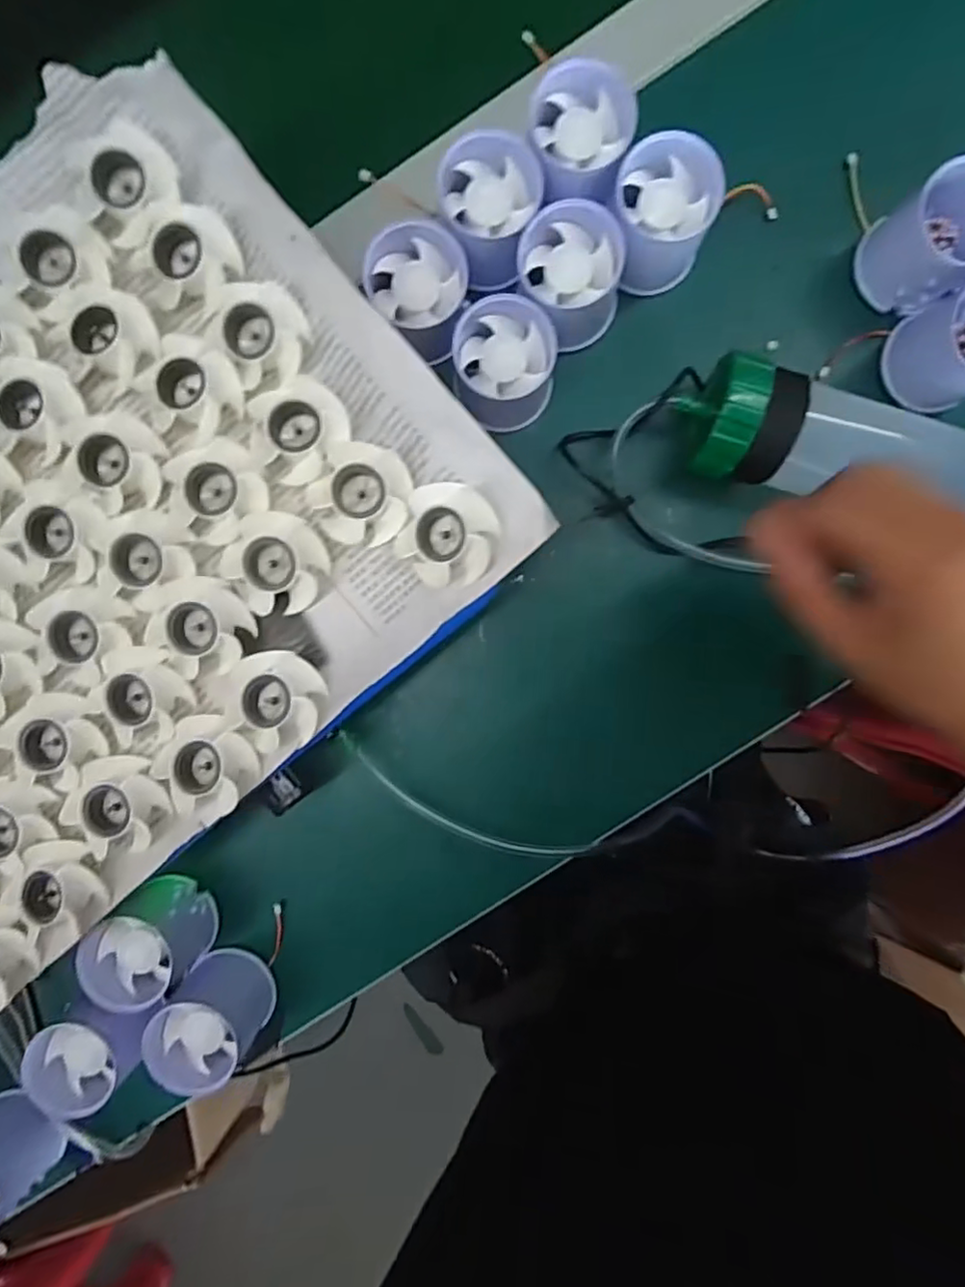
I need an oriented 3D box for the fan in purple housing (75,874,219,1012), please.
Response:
[{"bbox_3d":[-0.190,0.171,0.362,0.054,0.042,0.056,0,92,2],"label":"fan in purple housing"}]

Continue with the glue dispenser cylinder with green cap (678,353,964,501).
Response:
[{"bbox_3d":[0.210,-0.092,0.333,0.214,0.058,0.061,18,92,1],"label":"glue dispenser cylinder with green cap"}]

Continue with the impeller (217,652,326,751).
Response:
[{"bbox_3d":[-0.093,0.026,0.279,0.044,0.015,0.043,0,92,2],"label":"impeller"}]

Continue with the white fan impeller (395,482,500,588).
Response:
[{"bbox_3d":[-0.015,-0.047,0.270,0.039,0.010,0.043,22,93,1],"label":"white fan impeller"}]

